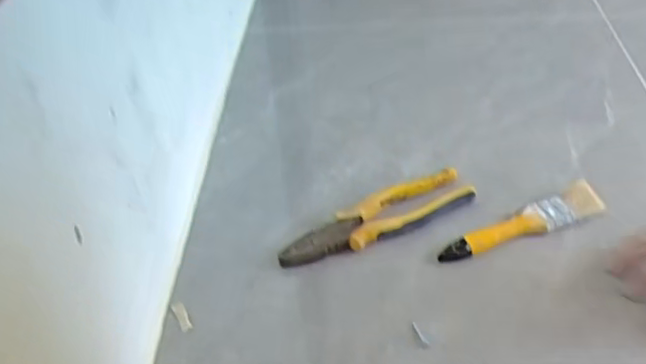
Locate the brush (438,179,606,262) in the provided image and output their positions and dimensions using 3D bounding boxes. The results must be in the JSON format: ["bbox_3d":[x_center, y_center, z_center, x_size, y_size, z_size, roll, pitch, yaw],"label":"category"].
[{"bbox_3d":[0.201,0.042,0.666,0.181,0.022,0.032,-18,43,-14],"label":"brush"}]

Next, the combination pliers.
[{"bbox_3d":[0.055,0.039,0.681,0.214,0.021,0.058,-23,45,-18],"label":"combination pliers"}]

